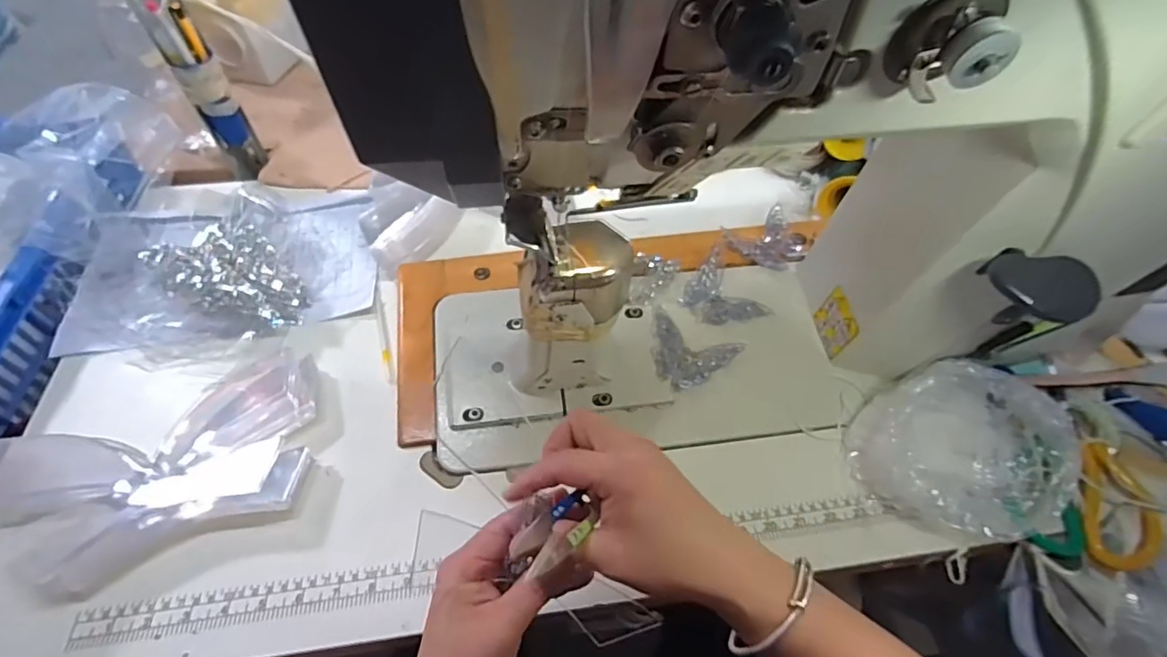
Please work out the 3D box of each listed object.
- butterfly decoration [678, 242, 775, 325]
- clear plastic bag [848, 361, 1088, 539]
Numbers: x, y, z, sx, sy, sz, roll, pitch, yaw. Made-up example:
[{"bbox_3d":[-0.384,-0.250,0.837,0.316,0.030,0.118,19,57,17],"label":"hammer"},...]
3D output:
[{"bbox_3d":[0.136,-0.034,0.540,0.059,0.033,0.078,-31,62,-22],"label":"butterfly decoration"},{"bbox_3d":[0.296,0.094,0.436,0.133,0.086,0.113,12,55,6],"label":"clear plastic bag"}]

